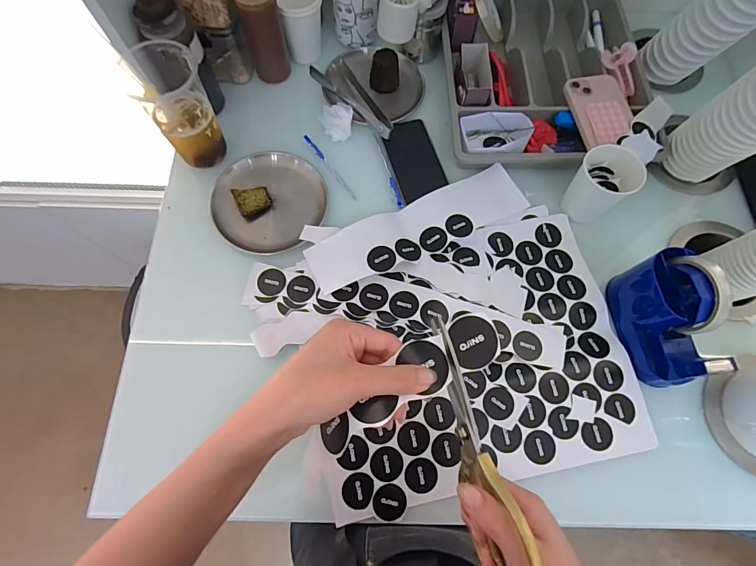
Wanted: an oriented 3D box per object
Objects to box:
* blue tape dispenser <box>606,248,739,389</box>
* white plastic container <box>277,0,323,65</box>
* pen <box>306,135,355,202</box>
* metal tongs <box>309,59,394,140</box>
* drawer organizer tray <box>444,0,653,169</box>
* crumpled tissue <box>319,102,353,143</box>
[{"bbox_3d":[0.358,0.041,0.465,0.075,0.114,0.150,-17,71,-6],"label":"blue tape dispenser"},{"bbox_3d":[-0.126,-0.432,0.632,0.072,0.097,0.071,-11,71,-4],"label":"white plastic container"},{"bbox_3d":[-0.075,-0.181,0.599,0.008,0.006,0.134,-34,77,-12],"label":"pen"},{"bbox_3d":[-0.036,-0.295,0.624,0.063,0.022,0.175,-34,74,-12],"label":"metal tongs"},{"bbox_3d":[0.267,-0.353,0.627,0.306,0.061,0.356,0,70,-1],"label":"drawer organizer tray"},{"bbox_3d":[-0.066,-0.252,0.608,0.049,0.020,0.058,3,70,1],"label":"crumpled tissue"}]

